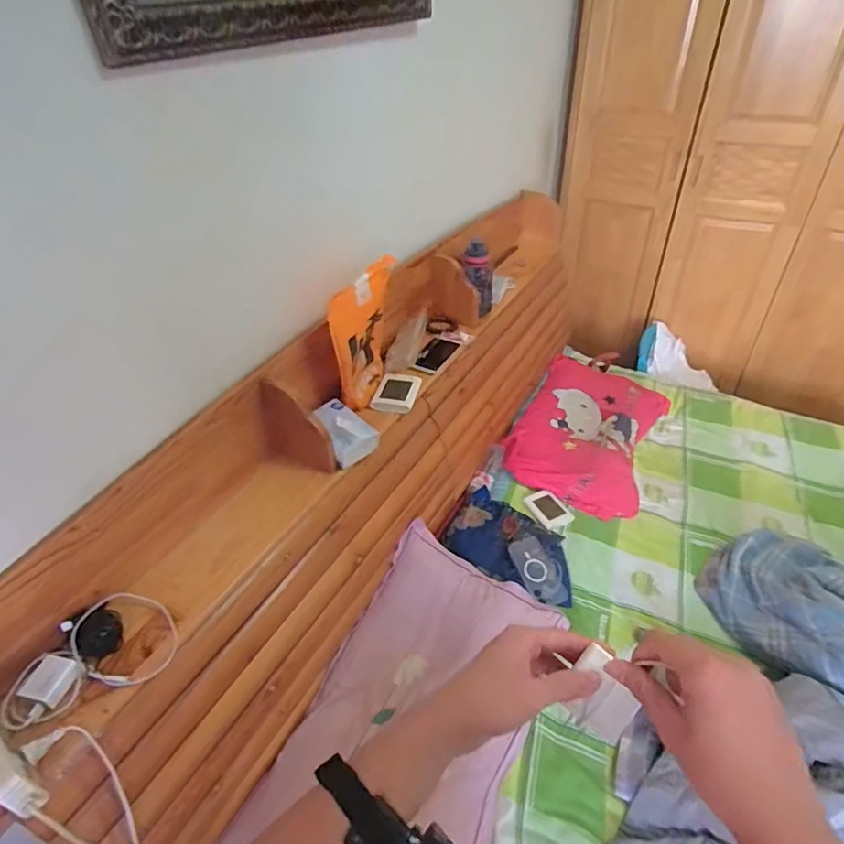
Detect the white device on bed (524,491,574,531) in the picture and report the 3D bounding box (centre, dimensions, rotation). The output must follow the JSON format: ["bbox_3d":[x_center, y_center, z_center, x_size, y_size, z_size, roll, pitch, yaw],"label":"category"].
[{"bbox_3d":[0.344,0.241,1.455,0.096,0.015,0.116,-19,55,-23],"label":"white device on bed"}]

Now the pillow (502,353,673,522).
[{"bbox_3d":[0.520,0.001,1.656,0.397,0.116,0.623,17,44,23],"label":"pillow"}]

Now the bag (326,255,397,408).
[{"bbox_3d":[-0.119,-0.177,1.129,0.076,0.272,0.194,10,41,16],"label":"bag"}]

